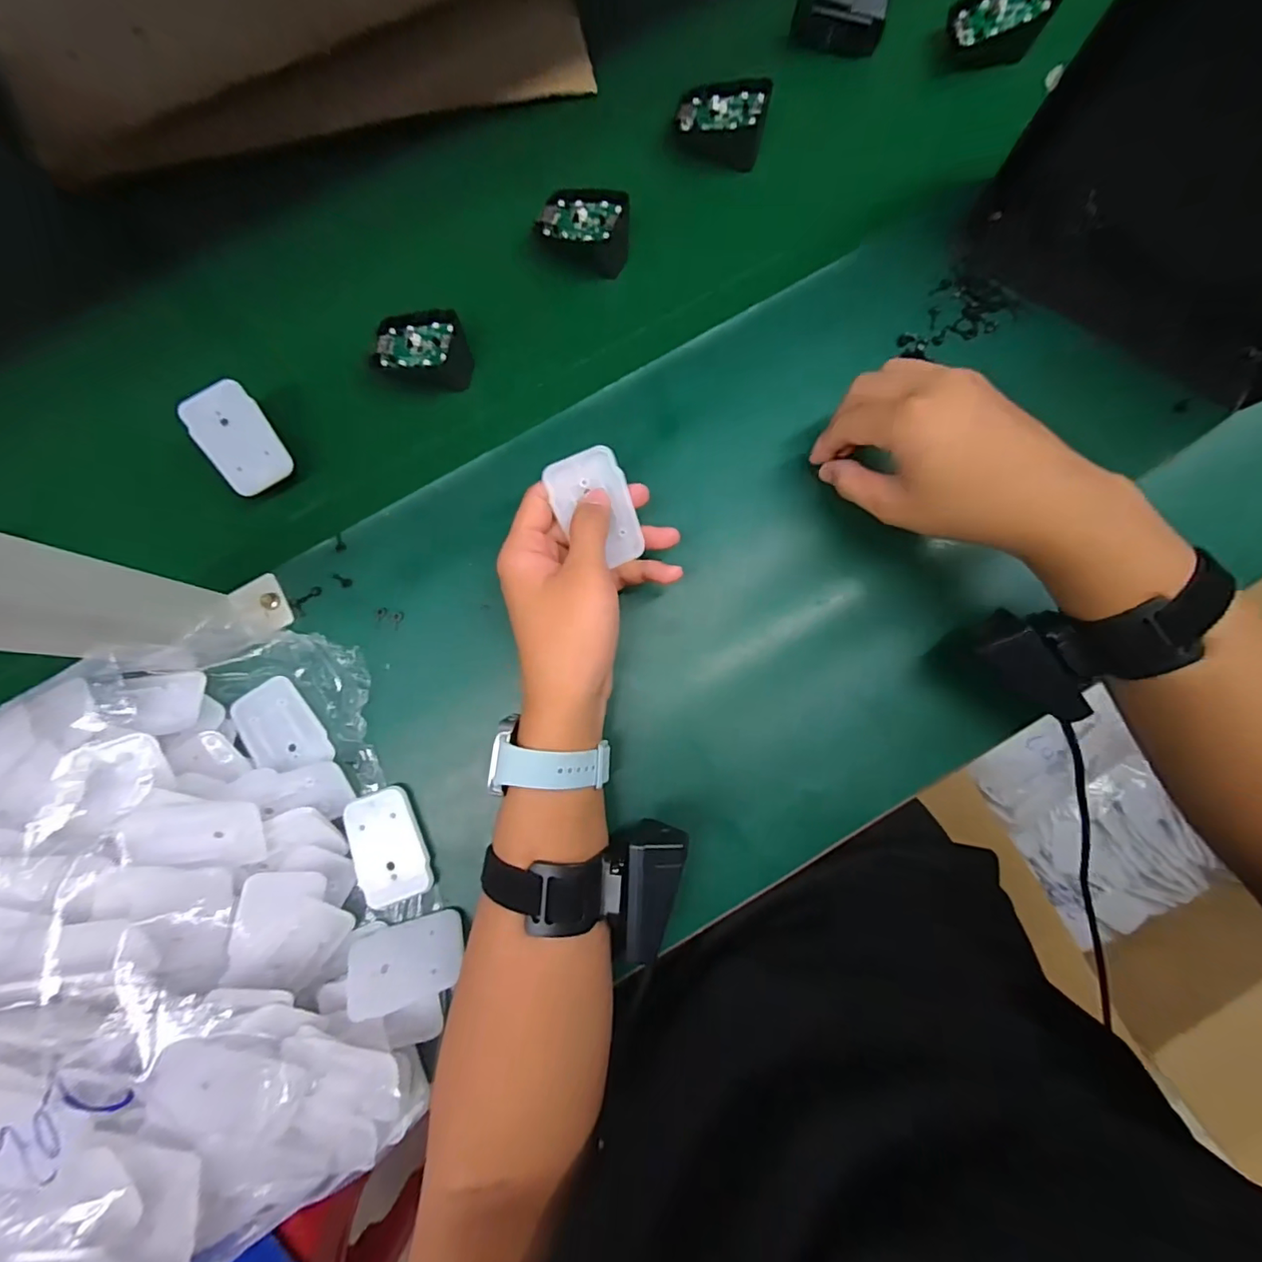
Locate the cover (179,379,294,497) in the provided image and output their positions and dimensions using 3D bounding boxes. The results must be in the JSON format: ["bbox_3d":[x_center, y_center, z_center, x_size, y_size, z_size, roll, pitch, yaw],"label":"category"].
[{"bbox_3d":[-0.263,-0.128,0.357,0.043,0.007,0.066,-35,107,-17],"label":"cover"}]

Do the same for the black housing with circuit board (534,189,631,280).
[{"bbox_3d":[-0.034,-0.294,0.384,0.070,0.024,0.046,29,84,3],"label":"black housing with circuit board"}]

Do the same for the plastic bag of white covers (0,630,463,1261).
[{"bbox_3d":[-0.266,0.184,0.298,0.288,0.098,0.339,-23,83,-3],"label":"plastic bag of white covers"}]

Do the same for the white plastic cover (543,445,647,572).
[{"bbox_3d":[-0.020,-0.071,0.318,0.044,0.004,0.067,-23,111,-7],"label":"white plastic cover"}]

